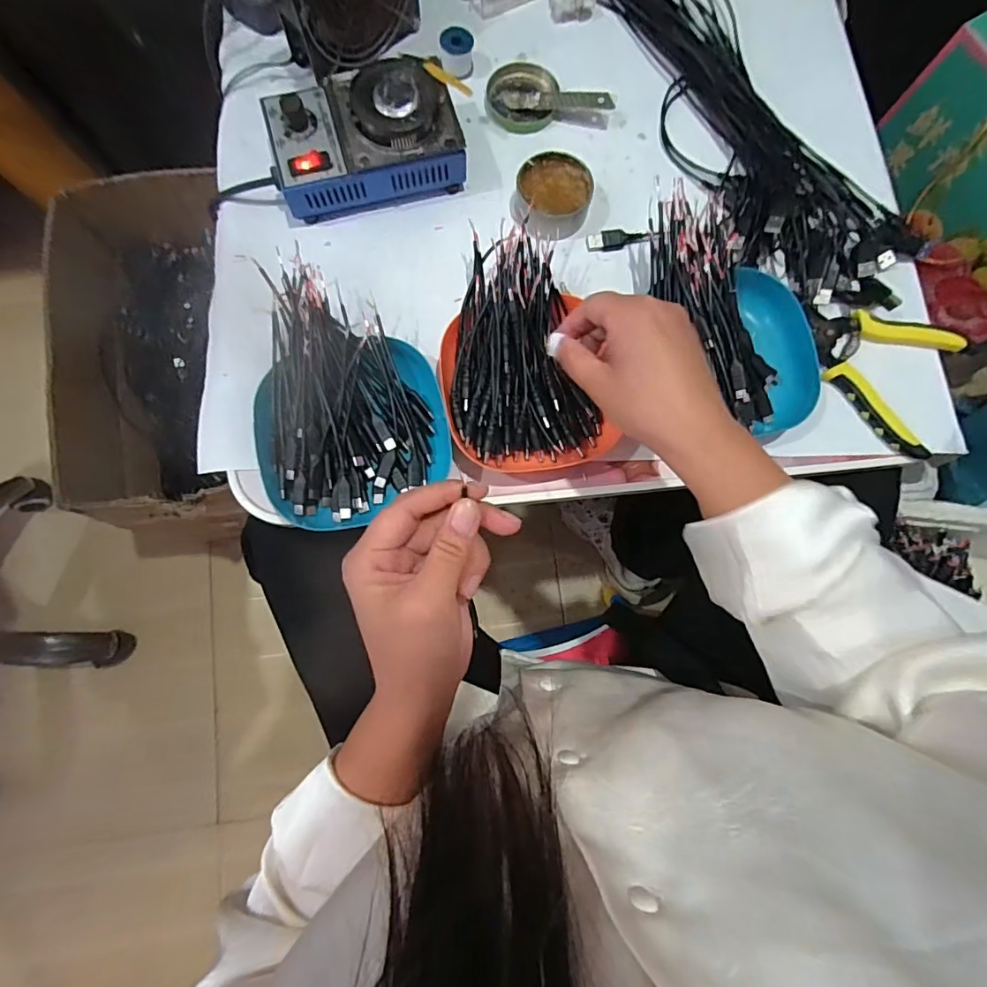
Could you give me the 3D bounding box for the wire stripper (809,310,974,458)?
[{"bbox_3d":[0.317,-0.105,0.429,0.125,0.018,0.108,29,81,3],"label":"wire stripper"}]

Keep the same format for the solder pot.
[{"bbox_3d":[-0.106,-0.295,0.424,0.151,0.055,0.097,-15,81,-5],"label":"solder pot"}]

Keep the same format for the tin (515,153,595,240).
[{"bbox_3d":[0.053,-0.251,0.440,0.063,0.026,0.071,-15,81,-5],"label":"tin"}]

